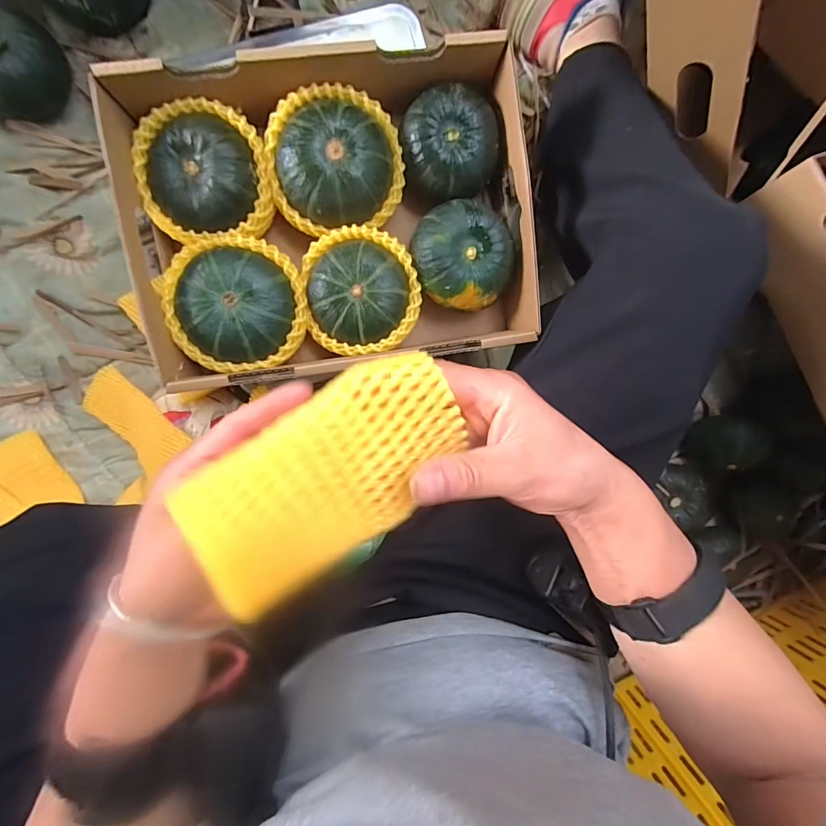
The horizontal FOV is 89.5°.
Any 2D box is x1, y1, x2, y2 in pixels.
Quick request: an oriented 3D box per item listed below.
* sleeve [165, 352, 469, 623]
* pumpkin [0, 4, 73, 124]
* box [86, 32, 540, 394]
[{"bbox_3d":[-0.036,0.029,0.205,0.127,0.032,0.074,-39,105,-17],"label":"sleeve"},{"bbox_3d":[-0.423,-0.358,0.430,0.103,0.058,0.095,4,99,-6],"label":"pumpkin"},{"bbox_3d":[-0.073,-0.176,0.400,0.348,0.082,0.265,-10,100,-4],"label":"box"}]

